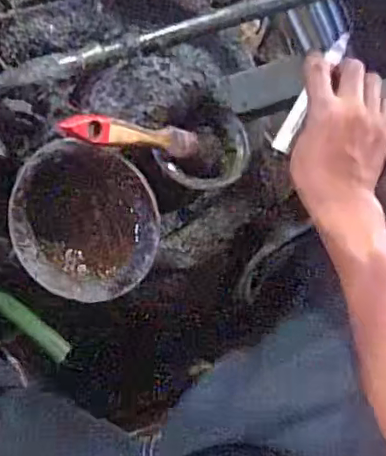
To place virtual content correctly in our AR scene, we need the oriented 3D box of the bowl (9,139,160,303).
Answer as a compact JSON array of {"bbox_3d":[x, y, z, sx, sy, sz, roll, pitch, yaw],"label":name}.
[{"bbox_3d":[-0.088,-0.007,0.469,0.126,0.050,0.126,-3,103,-12],"label":"bowl"}]

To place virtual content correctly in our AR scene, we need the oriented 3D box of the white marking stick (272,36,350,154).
[{"bbox_3d":[0.104,-0.118,0.493,0.014,0.018,0.117,31,88,-2],"label":"white marking stick"}]

